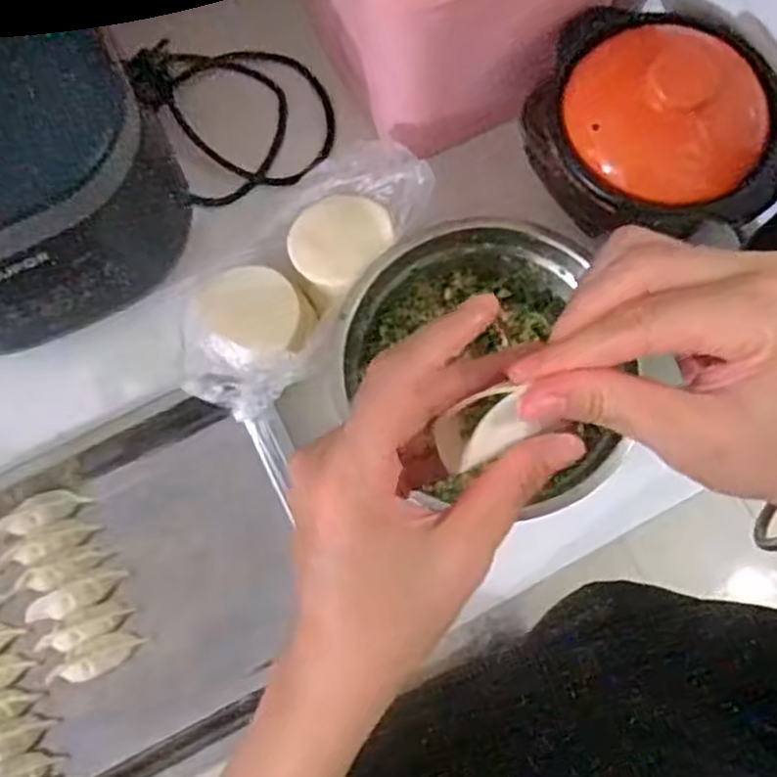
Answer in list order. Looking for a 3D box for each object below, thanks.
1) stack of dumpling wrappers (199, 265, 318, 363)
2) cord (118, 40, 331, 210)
[{"bbox_3d":[-0.101,-0.055,0.603,0.083,0.045,0.075,-17,76,-4],"label":"stack of dumpling wrappers"},{"bbox_3d":[-0.127,-0.244,0.671,0.150,0.040,0.151,0,75,0],"label":"cord"}]

